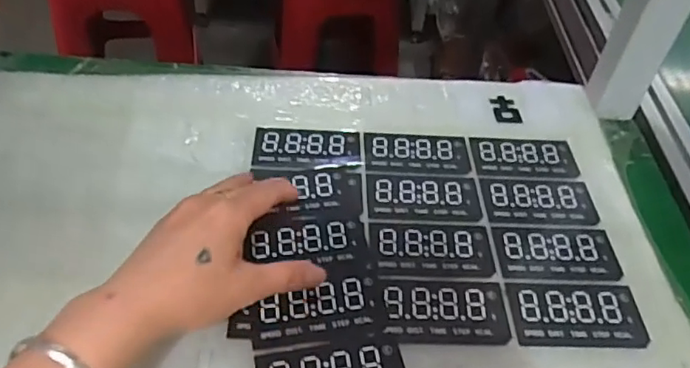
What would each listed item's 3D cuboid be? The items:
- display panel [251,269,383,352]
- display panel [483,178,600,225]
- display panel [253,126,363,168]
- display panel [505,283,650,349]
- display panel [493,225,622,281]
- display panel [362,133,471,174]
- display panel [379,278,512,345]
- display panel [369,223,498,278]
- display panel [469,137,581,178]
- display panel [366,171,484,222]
[{"bbox_3d":[-0.019,0.082,0.385,0.085,0.004,0.052,-4,48,-11],"label":"display panel"},{"bbox_3d":[0.159,0.013,0.468,0.091,0.004,0.051,1,47,-6],"label":"display panel"},{"bbox_3d":[-0.032,-0.032,0.495,0.091,0.004,0.050,1,47,-6],"label":"display panel"},{"bbox_3d":[0.161,0.090,0.396,0.092,0.004,0.049,2,47,-5],"label":"display panel"},{"bbox_3d":[0.160,0.052,0.432,0.091,0.004,0.048,3,47,-5],"label":"display panel"},{"bbox_3d":[0.063,-0.029,0.499,0.090,0.004,0.053,1,47,-6],"label":"display panel"},{"bbox_3d":[0.068,0.086,0.390,0.084,0.004,0.048,3,47,-4],"label":"display panel"},{"bbox_3d":[0.065,0.049,0.426,0.091,0.004,0.047,3,47,-5],"label":"display panel"},{"bbox_3d":[0.158,-0.025,0.504,0.091,0.004,0.051,2,47,-5],"label":"display panel"},{"bbox_3d":[0.064,0.009,0.464,0.091,0.004,0.052,2,47,-5],"label":"display panel"}]

